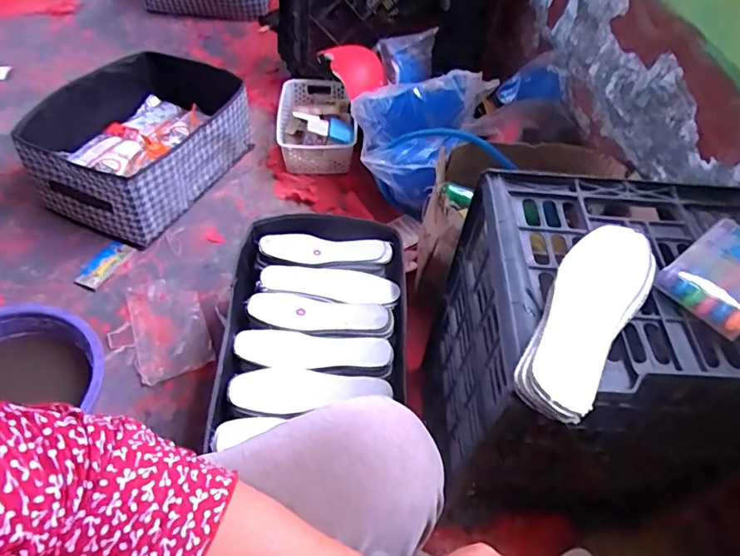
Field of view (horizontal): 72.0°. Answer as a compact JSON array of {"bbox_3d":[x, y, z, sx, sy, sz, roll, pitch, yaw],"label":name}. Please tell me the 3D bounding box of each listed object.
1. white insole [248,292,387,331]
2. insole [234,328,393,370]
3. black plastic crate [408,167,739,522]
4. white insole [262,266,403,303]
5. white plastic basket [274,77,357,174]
[{"bbox_3d":[-0.084,0.056,0.824,0.219,0.017,0.066,6,51,-1],"label":"white insole"},{"bbox_3d":[-0.085,0.105,0.776,0.230,0.015,0.074,2,51,-4],"label":"insole"},{"bbox_3d":[0.267,0.127,0.684,0.317,0.455,0.276,3,51,-4],"label":"black plastic crate"},{"bbox_3d":[-0.068,0.007,0.868,0.229,0.020,0.079,8,51,1],"label":"white insole"},{"bbox_3d":[-0.140,-0.400,1.331,0.193,0.096,0.299,0,51,-5],"label":"white plastic basket"}]

